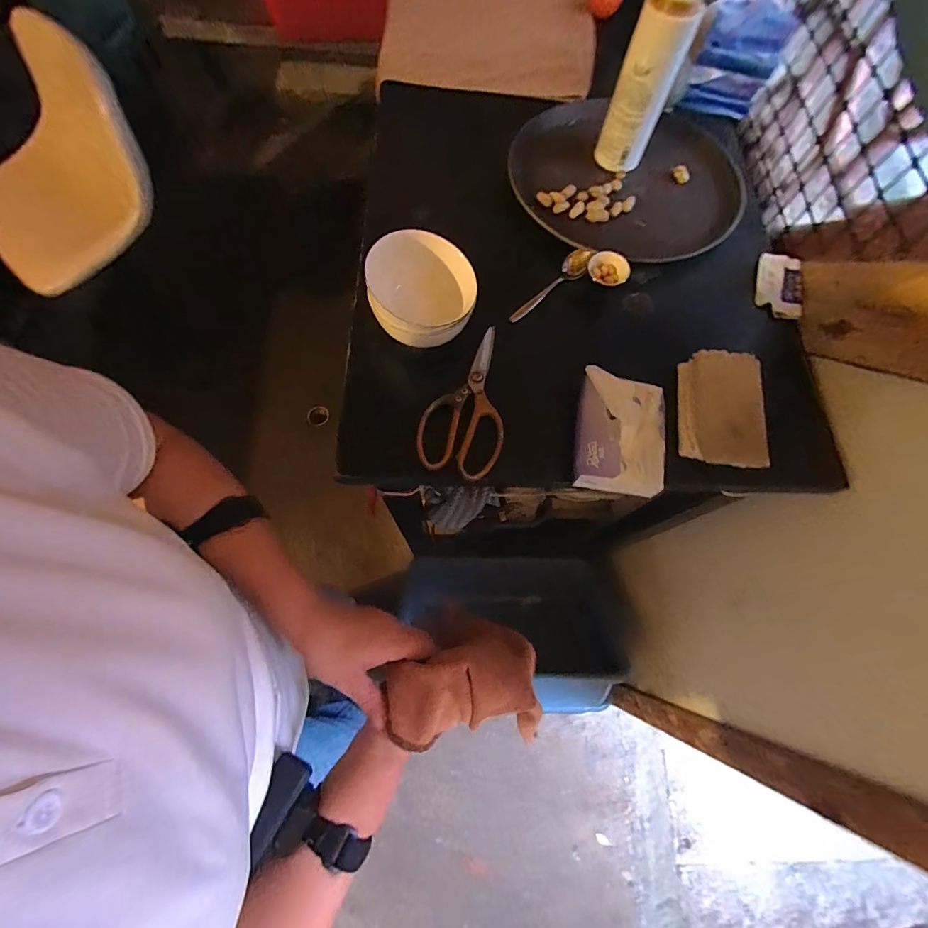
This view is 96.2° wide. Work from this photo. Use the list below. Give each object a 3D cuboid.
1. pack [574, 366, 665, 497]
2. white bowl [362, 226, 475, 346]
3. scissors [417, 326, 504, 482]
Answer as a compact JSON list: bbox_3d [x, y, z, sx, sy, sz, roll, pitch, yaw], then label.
[{"bbox_3d":[0.180,-0.037,0.472,0.101,0.040,0.140,11,70,0],"label":"pack"},{"bbox_3d":[-0.048,-0.200,0.485,0.117,0.073,0.110,1,70,-4],"label":"white bowl"},{"bbox_3d":[0.012,-0.075,0.496,0.098,0.021,0.190,20,70,3],"label":"scissors"}]

